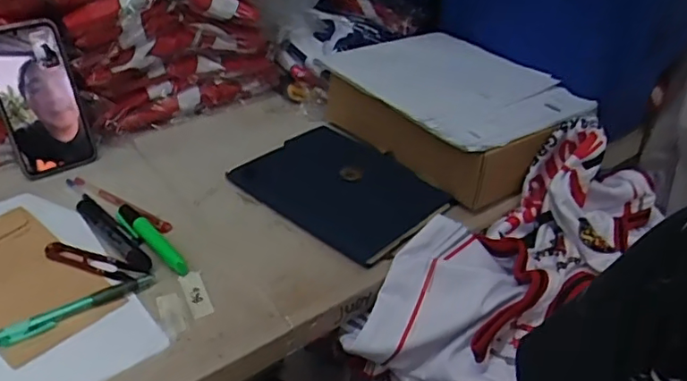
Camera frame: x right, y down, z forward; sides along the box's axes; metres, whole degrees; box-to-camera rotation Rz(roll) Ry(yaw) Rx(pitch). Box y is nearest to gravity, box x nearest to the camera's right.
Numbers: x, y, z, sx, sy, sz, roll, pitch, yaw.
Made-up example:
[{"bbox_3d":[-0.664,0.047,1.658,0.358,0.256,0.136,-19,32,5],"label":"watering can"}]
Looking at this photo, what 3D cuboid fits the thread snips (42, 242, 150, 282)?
[{"bbox_3d":[-0.234,0.067,0.545,0.103,0.008,0.022,12,36,14],"label":"thread snips"}]

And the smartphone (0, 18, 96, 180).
[{"bbox_3d":[-0.336,-0.100,0.638,0.084,0.164,0.019,-22,31,-29],"label":"smartphone"}]

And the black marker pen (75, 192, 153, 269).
[{"bbox_3d":[-0.229,0.042,0.575,0.022,0.015,0.138,-27,44,-35],"label":"black marker pen"}]

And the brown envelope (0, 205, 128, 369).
[{"bbox_3d":[-0.297,0.077,0.527,0.191,0.011,0.099,27,41,30],"label":"brown envelope"}]

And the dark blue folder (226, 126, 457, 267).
[{"bbox_3d":[0.000,-0.008,0.656,0.215,0.019,0.156,29,43,33],"label":"dark blue folder"}]

